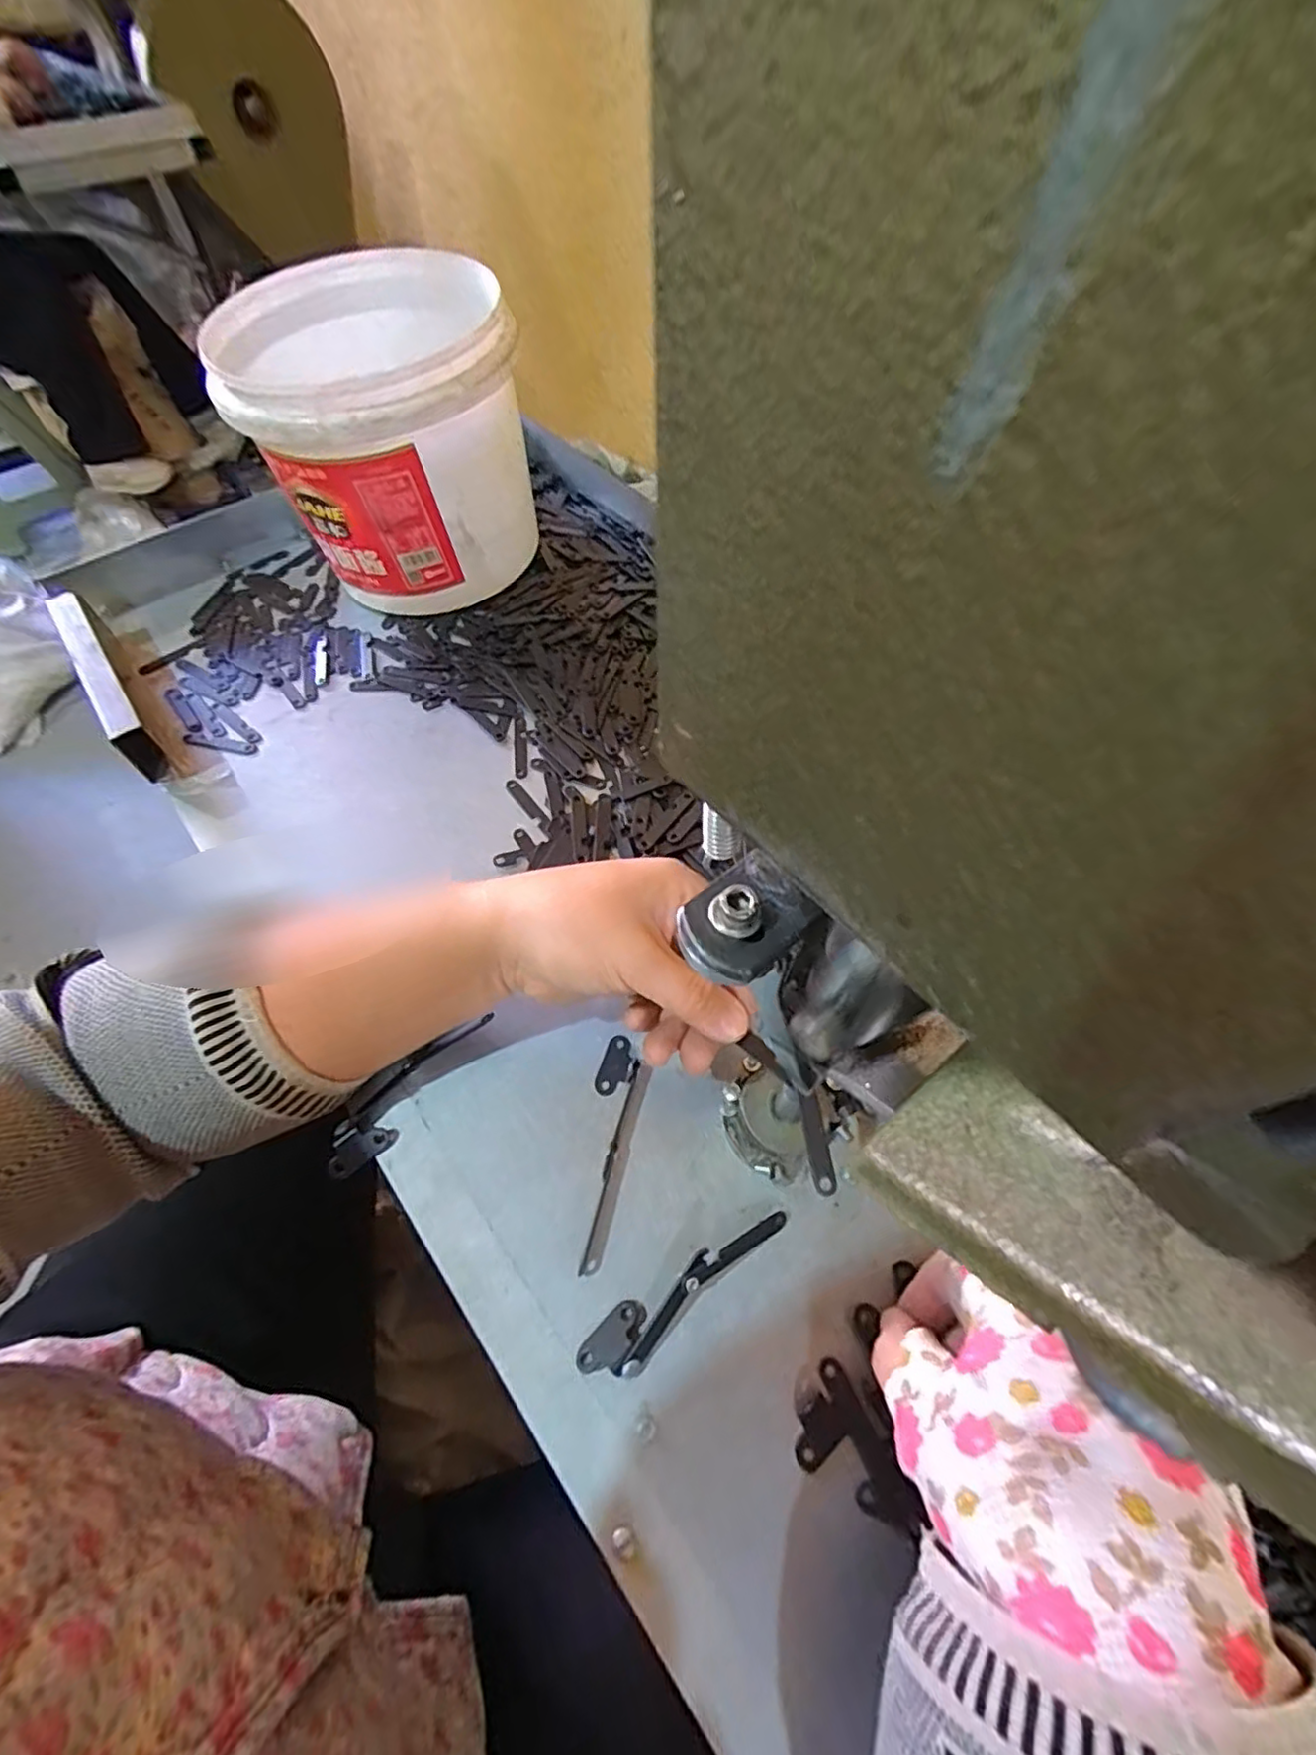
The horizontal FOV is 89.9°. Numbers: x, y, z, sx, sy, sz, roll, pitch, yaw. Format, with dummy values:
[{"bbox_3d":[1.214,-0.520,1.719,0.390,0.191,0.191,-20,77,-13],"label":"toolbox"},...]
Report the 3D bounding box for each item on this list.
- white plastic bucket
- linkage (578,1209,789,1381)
[{"bbox_3d":[-0.185,-0.308,0.470,0.169,0.156,0.201,-15,59,-9],"label":"white plastic bucket"},{"bbox_3d":[0.012,0.164,0.262,0.095,0.015,0.021,-31,63,-15],"label":"linkage"}]

